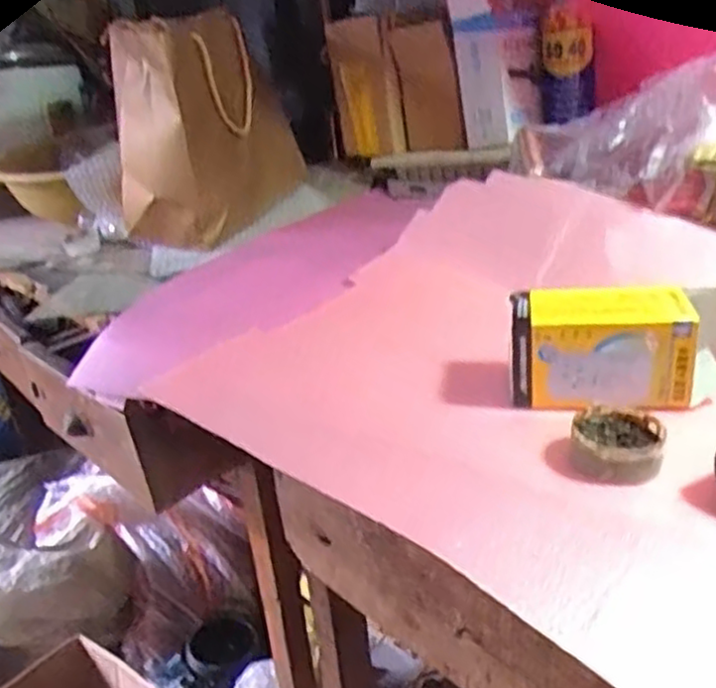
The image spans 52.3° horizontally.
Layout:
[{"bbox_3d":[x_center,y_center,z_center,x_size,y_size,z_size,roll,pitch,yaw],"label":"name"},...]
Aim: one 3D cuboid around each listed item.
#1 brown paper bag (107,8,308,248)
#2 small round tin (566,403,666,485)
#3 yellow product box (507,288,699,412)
[{"bbox_3d":[-0.218,-0.301,0.999,0.180,0.248,0.265,2,28,14],"label":"brown paper bag"},{"bbox_3d":[0.159,0.061,0.447,0.052,0.021,0.059,8,30,23],"label":"small round tin"},{"bbox_3d":[0.168,-0.001,0.515,0.118,0.061,0.068,0,28,10],"label":"yellow product box"}]

